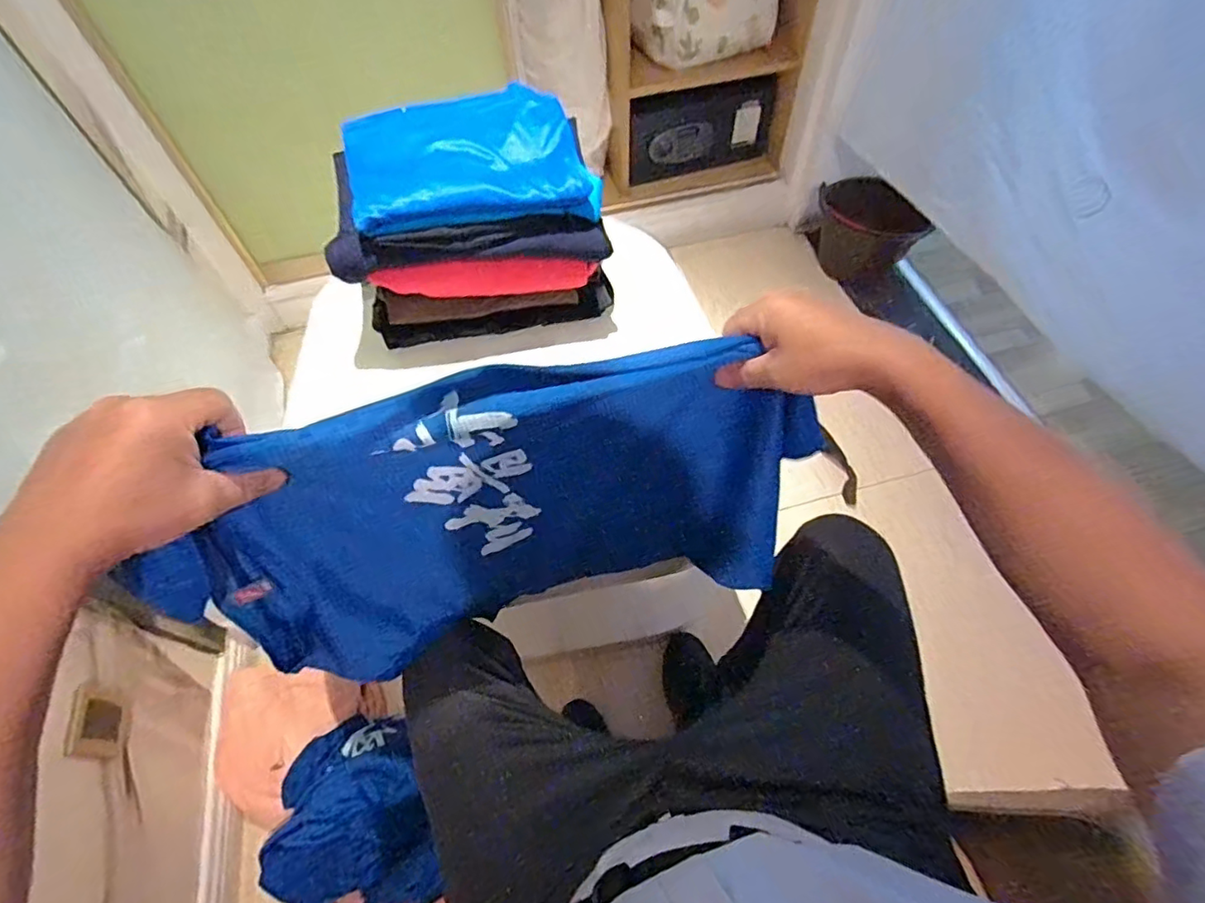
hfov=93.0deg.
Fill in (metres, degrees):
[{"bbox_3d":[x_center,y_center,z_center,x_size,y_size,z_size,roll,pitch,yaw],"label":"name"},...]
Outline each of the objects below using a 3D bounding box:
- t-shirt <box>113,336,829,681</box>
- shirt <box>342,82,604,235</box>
[{"bbox_3d":[-0.065,0.072,0.540,0.499,0.331,0.106,-13,60,-5],"label":"t-shirt"},{"bbox_3d":[-0.154,-0.344,0.672,0.279,0.043,0.205,-10,60,-4],"label":"shirt"}]

